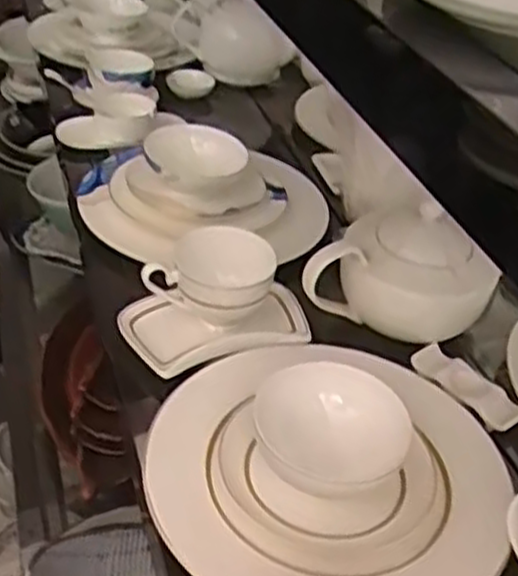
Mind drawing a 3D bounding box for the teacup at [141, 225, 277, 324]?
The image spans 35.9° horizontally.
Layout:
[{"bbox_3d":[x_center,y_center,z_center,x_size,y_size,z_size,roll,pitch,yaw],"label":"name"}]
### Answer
[{"bbox_3d":[-0.042,-0.016,0.681,0.109,0.063,0.078,8,37,2],"label":"teacup"}]

